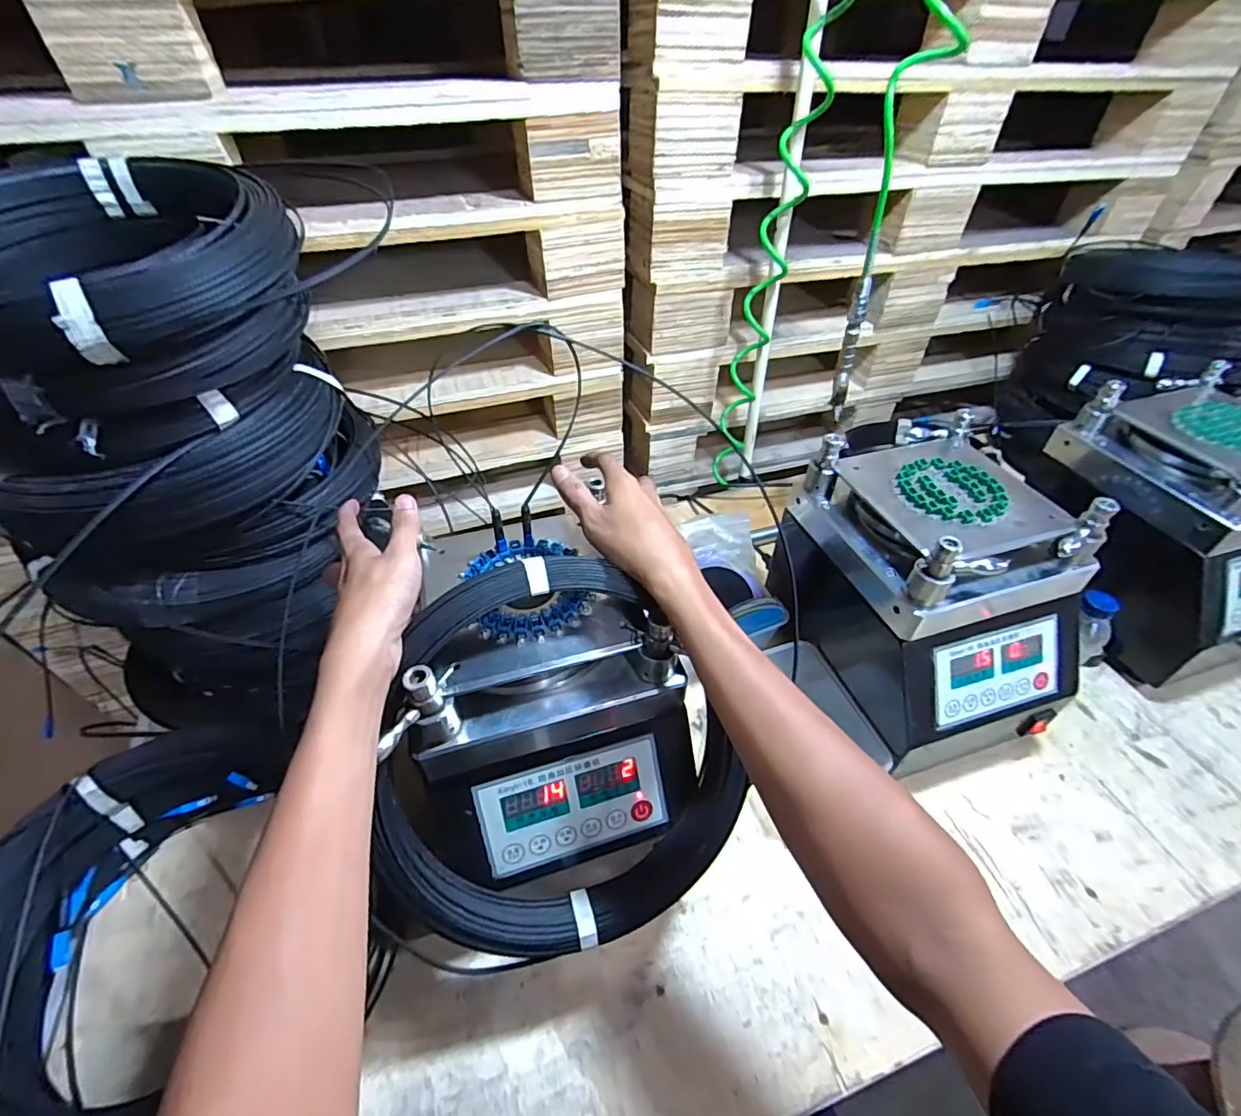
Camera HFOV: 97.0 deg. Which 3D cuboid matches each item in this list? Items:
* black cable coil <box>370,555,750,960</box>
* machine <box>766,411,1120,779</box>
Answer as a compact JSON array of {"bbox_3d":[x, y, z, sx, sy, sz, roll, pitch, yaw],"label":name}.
[{"bbox_3d":[-0.066,0.162,0.415,0.272,0.292,0.041,-36,11,-10],"label":"black cable coil"},{"bbox_3d":[0.340,0.048,0.627,0.209,0.279,0.276,-13,46,-13],"label":"machine"}]

